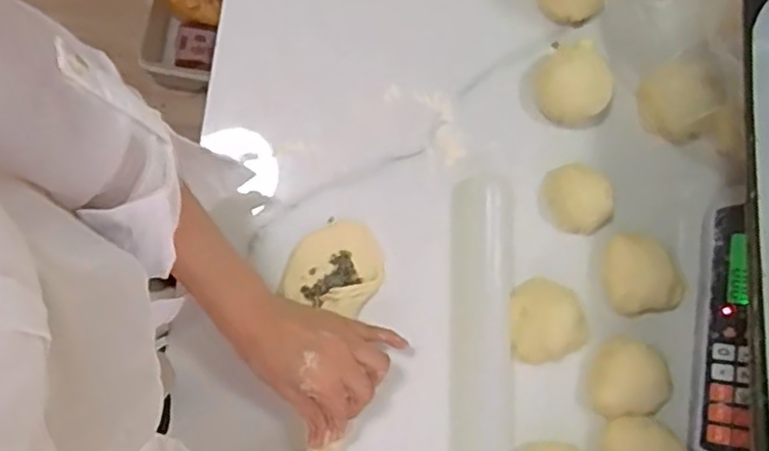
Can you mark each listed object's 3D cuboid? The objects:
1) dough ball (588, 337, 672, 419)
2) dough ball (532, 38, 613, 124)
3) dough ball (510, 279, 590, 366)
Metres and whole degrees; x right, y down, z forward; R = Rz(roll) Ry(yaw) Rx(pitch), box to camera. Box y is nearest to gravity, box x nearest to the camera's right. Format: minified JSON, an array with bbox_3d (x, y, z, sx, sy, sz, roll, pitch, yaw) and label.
[{"bbox_3d":[0.203,0.125,0.559,0.061,0.033,0.062,0,83,-2],"label":"dough ball"},{"bbox_3d":[0.161,-0.120,0.576,0.061,0.038,0.064,0,83,-2],"label":"dough ball"},{"bbox_3d":[0.134,0.078,0.560,0.064,0.034,0.067,0,83,-2],"label":"dough ball"}]

